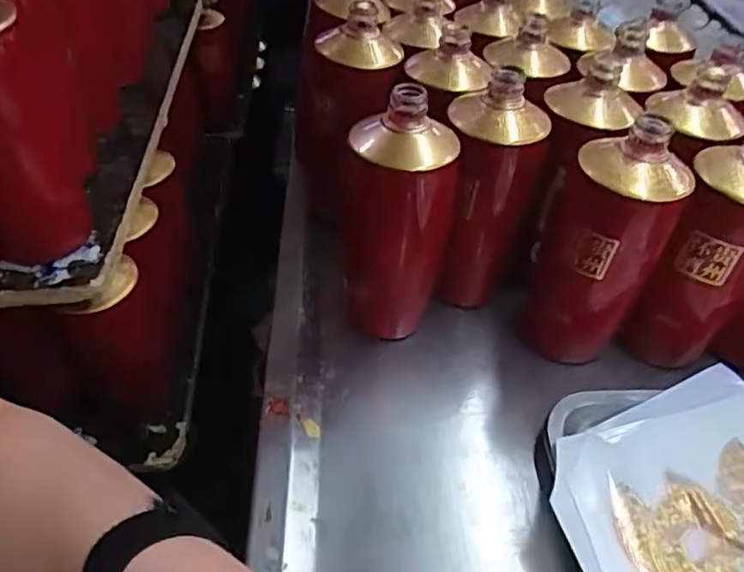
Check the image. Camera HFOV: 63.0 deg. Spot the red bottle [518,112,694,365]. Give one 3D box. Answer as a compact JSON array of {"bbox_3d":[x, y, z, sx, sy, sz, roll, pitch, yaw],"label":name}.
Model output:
[{"bbox_3d":[0.171,-0.032,0.466,0.087,0.187,0.079,13,45,13],"label":"red bottle"}]

